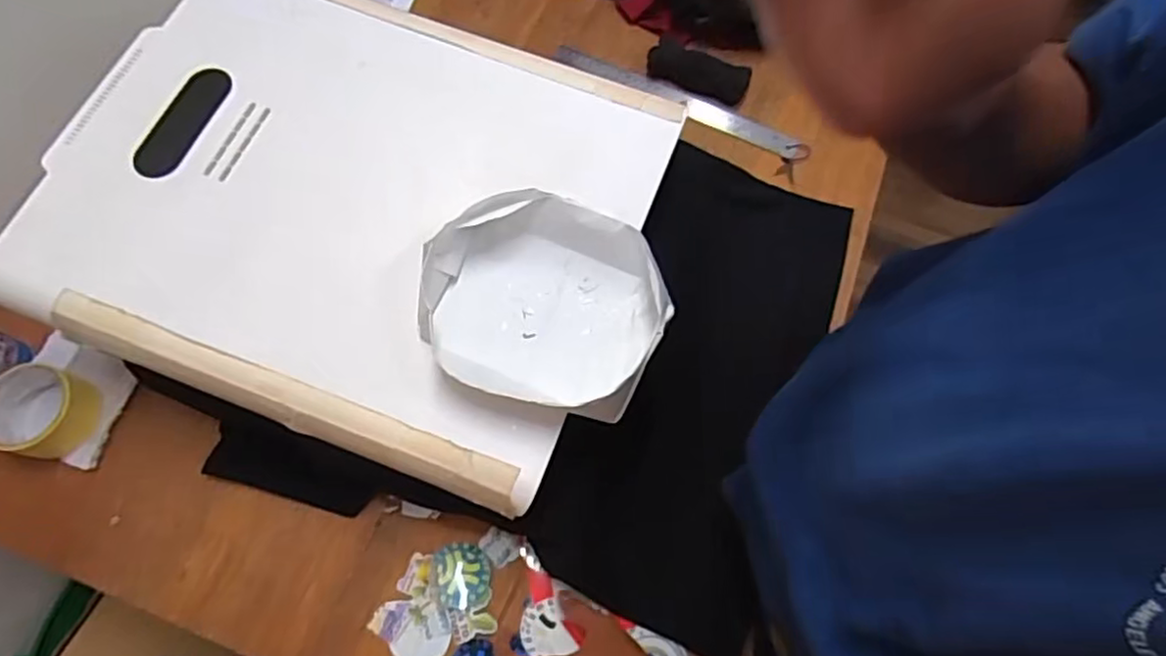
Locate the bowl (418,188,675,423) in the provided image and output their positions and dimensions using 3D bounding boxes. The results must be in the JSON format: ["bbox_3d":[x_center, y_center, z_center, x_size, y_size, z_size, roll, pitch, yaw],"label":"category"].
[{"bbox_3d":[-0.030,-0.019,0.520,0.189,0.056,0.158,18,69,7],"label":"bowl"}]

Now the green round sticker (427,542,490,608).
[{"bbox_3d":[-0.116,0.233,0.619,0.054,0.006,0.056,2,66,-4],"label":"green round sticker"}]

